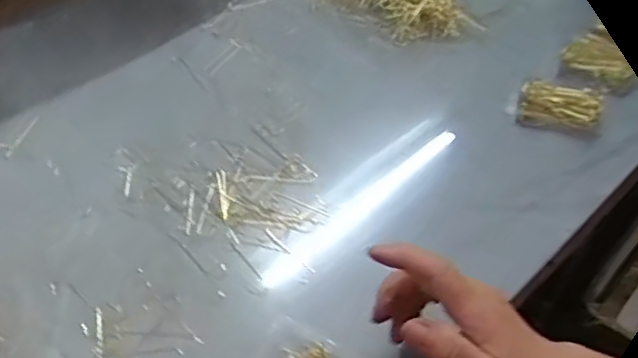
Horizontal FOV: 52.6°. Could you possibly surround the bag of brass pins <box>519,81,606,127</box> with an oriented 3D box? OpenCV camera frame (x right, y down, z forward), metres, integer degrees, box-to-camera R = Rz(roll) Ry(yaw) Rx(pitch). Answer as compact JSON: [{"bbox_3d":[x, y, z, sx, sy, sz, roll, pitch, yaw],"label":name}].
[{"bbox_3d":[0.222,-0.071,0.596,0.067,0.023,0.044,14,51,11],"label":"bag of brass pins"}]

